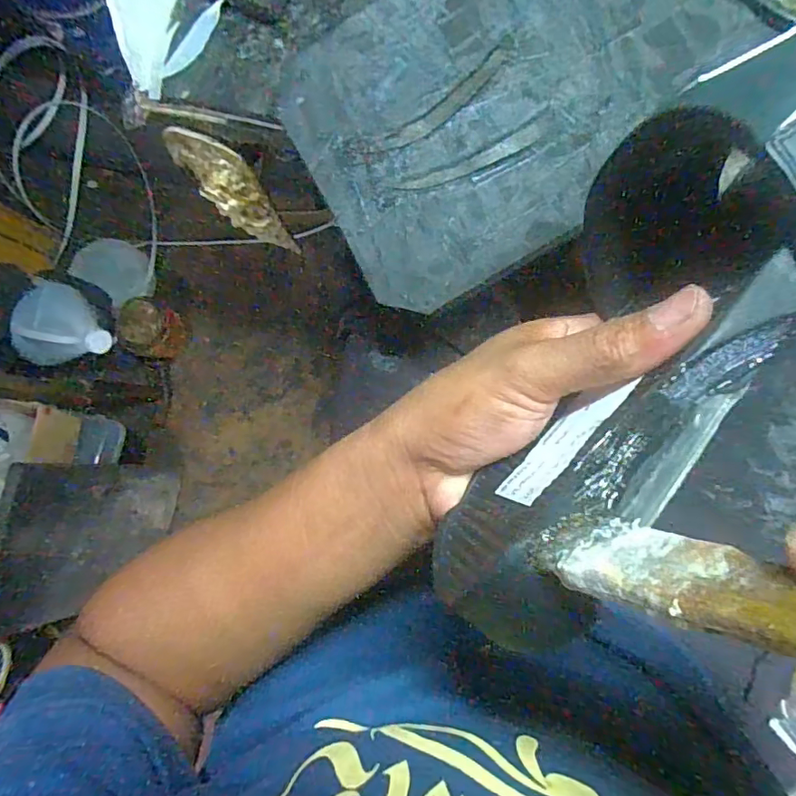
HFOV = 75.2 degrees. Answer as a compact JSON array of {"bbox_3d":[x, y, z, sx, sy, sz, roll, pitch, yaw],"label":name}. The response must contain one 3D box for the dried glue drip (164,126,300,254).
[{"bbox_3d":[-0.155,-0.197,0.508,0.050,0.163,0.026,-39,53,5],"label":"dried glue drip"}]

